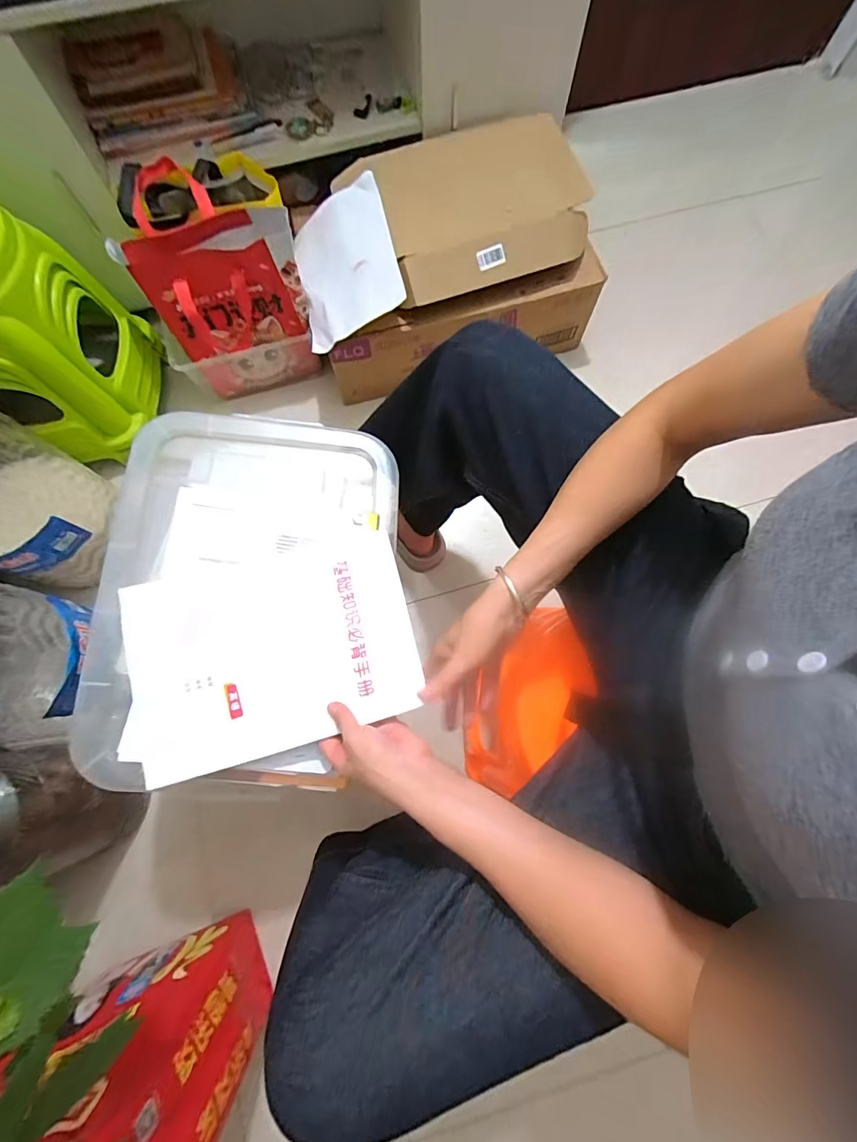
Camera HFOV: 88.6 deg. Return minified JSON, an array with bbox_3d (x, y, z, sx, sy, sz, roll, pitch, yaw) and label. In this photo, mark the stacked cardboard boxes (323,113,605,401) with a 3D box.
[{"bbox_3d":[0.056,-0.626,0.903,0.535,0.249,0.376,-8,75,-2],"label":"stacked cardboard boxes"}]

